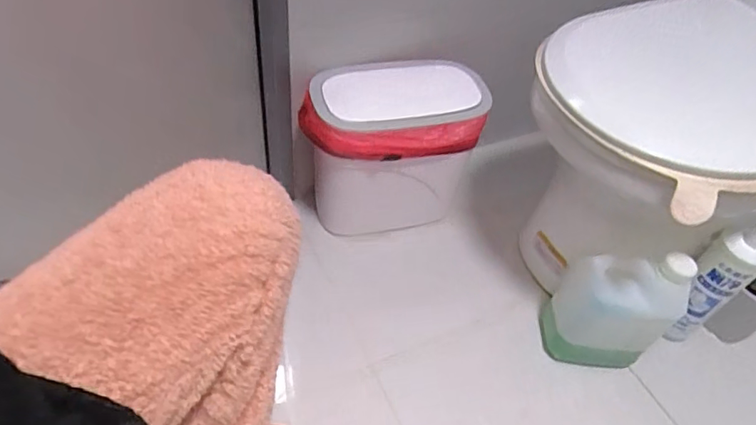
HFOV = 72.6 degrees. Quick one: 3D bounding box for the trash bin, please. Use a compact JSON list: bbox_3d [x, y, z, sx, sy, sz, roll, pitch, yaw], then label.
[{"bbox_3d":[0.018,-0.097,0.928,0.298,0.286,0.164,-8,50,-14],"label":"trash bin"}]

